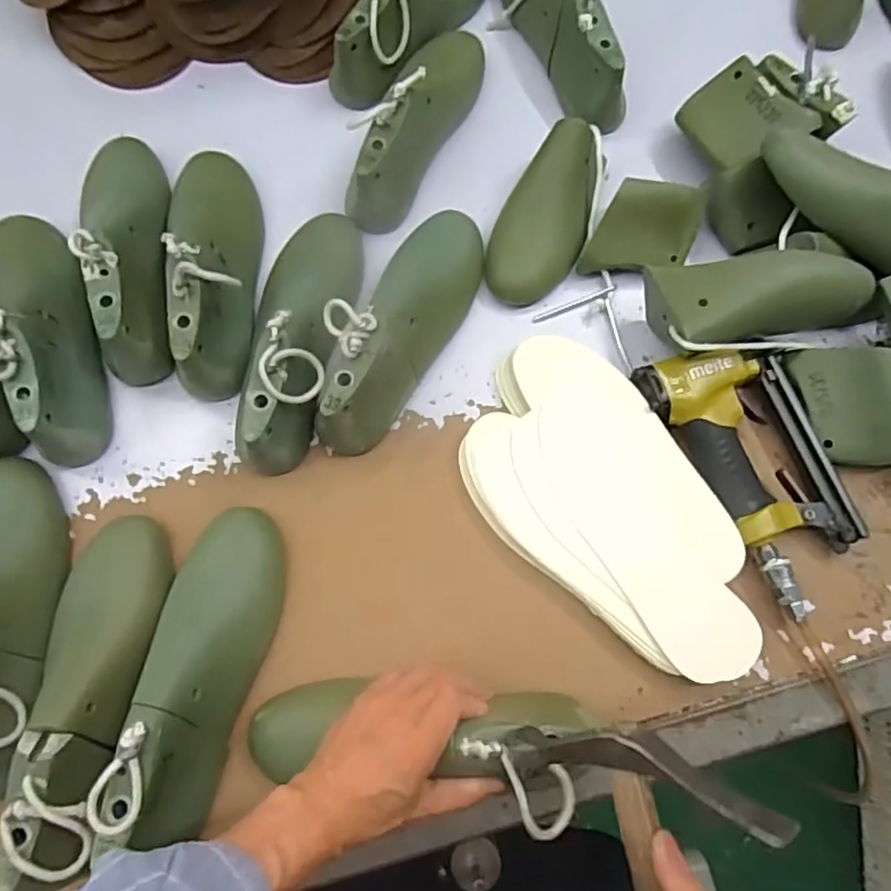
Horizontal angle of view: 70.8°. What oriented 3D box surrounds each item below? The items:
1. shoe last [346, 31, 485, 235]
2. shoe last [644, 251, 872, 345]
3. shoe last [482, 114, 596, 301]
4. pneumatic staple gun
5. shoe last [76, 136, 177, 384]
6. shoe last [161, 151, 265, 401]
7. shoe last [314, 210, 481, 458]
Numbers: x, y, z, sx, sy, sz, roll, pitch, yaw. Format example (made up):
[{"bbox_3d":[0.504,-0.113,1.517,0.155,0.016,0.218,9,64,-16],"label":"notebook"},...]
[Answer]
[{"bbox_3d":[-0.030,-0.330,0.608,0.074,0.093,0.255,23,77,7],"label":"shoe last"},{"bbox_3d":[0.263,-0.130,0.528,0.168,0.066,0.081,-10,73,-4],"label":"shoe last"},{"bbox_3d":[0.093,-0.217,0.592,0.084,0.071,0.167,18,76,6],"label":"shoe last"},{"bbox_3d":[0.270,0.009,0.531,0.127,0.042,0.228,-30,77,-7],"label":"pneumatic staple gun"},{"bbox_3d":[-0.287,-0.182,0.564,0.077,0.087,0.251,-18,75,-4],"label":"shoe last"},{"bbox_3d":[-0.207,-0.169,0.554,0.071,0.099,0.243,-10,75,-2],"label":"shoe last"},{"bbox_3d":[-0.037,-0.112,0.543,0.076,0.091,0.255,26,77,8],"label":"shoe last"}]

